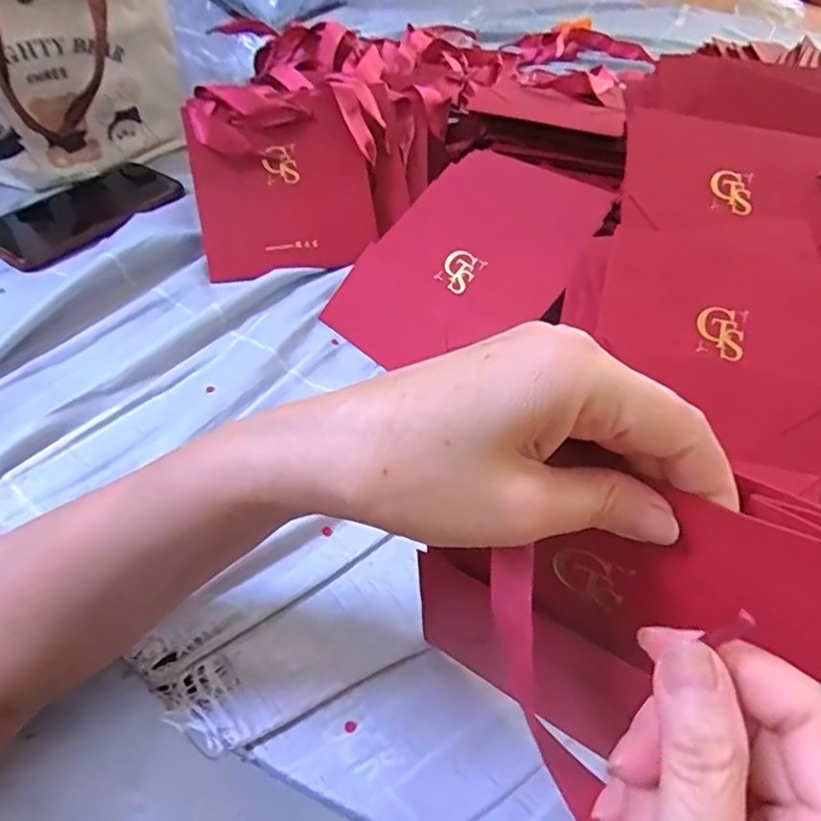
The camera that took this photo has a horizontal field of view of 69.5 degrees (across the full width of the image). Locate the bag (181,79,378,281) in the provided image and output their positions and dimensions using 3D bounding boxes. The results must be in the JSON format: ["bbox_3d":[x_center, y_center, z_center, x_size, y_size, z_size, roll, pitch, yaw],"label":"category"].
[{"bbox_3d":[-0.104,-0.189,0.482,0.139,0.147,0.035,-13,12,-16],"label":"bag"}]

